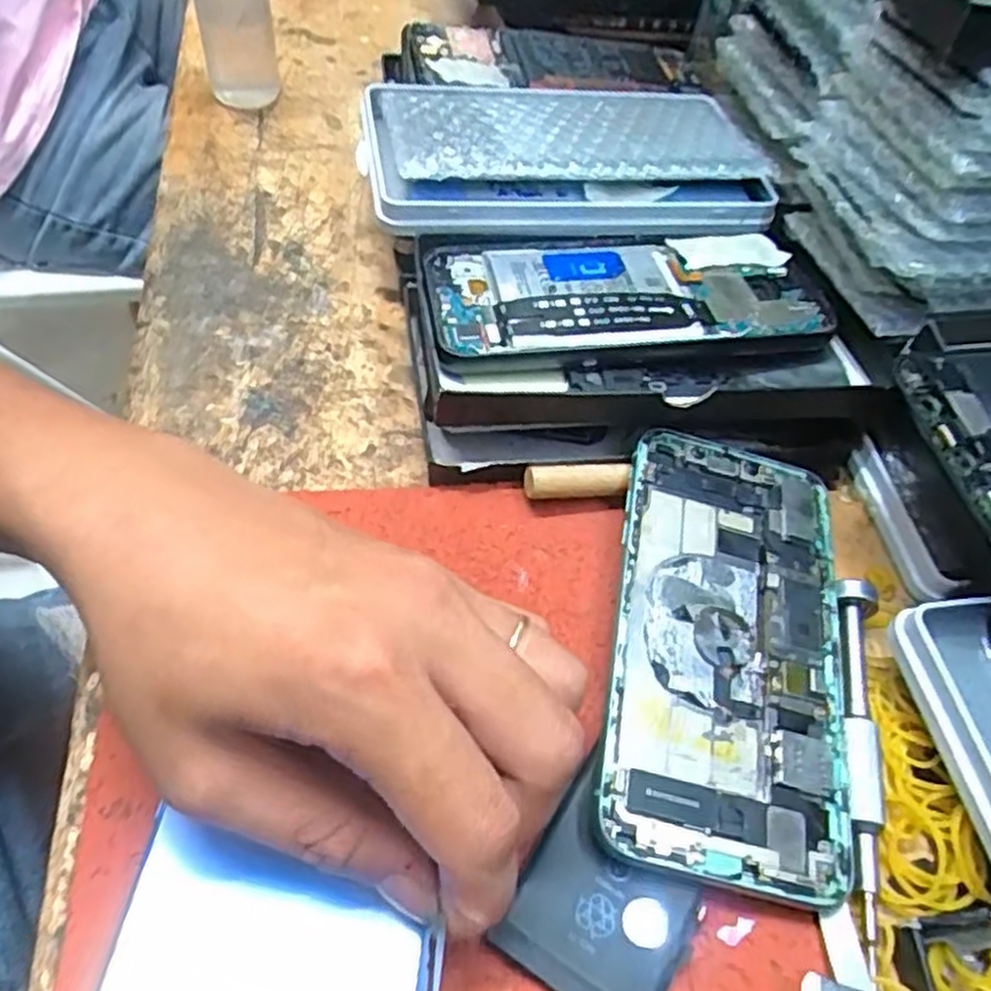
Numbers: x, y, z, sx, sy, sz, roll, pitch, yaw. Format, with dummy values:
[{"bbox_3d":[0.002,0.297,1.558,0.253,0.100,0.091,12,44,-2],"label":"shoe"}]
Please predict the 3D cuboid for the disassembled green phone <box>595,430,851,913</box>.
[{"bbox_3d":[0.074,0.046,0.249,0.072,0.014,0.146,11,54,1],"label":"disassembled green phone"}]

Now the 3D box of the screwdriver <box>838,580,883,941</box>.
[{"bbox_3d":[0.112,0.076,0.241,0.015,0.015,0.103,15,54,3],"label":"screwdriver"}]

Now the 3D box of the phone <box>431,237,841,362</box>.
[{"bbox_3d":[0.051,-0.082,0.314,0.152,0.007,0.074,-5,50,-6],"label":"phone"}]

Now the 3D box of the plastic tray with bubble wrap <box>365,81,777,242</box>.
[{"bbox_3d":[0.032,-0.161,0.351,0.173,0.025,0.099,-2,55,-9],"label":"plastic tray with bubble wrap"}]

